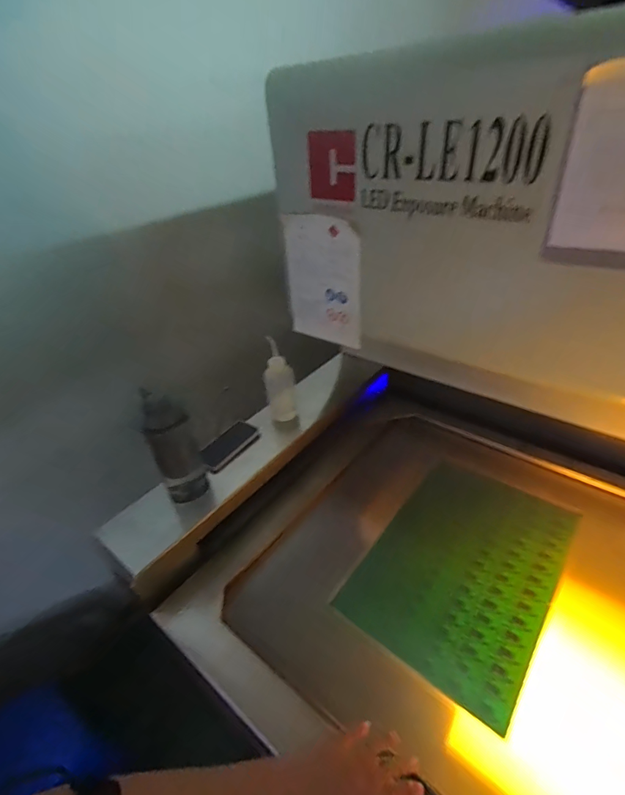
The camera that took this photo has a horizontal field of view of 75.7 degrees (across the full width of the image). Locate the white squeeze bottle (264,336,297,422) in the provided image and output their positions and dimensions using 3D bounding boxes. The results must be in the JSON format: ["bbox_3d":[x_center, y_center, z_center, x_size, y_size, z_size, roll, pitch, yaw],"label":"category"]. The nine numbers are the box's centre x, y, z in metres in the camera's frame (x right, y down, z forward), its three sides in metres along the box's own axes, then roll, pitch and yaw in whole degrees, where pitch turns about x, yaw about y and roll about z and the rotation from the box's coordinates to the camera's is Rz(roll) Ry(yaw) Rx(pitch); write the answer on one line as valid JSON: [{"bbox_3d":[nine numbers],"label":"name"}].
[{"bbox_3d":[-0.082,-0.029,1.001,0.069,0.178,0.088,-6,36,0],"label":"white squeeze bottle"}]

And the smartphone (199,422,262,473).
[{"bbox_3d":[-0.201,0.112,0.951,0.077,0.020,0.153,21,44,32],"label":"smartphone"}]

